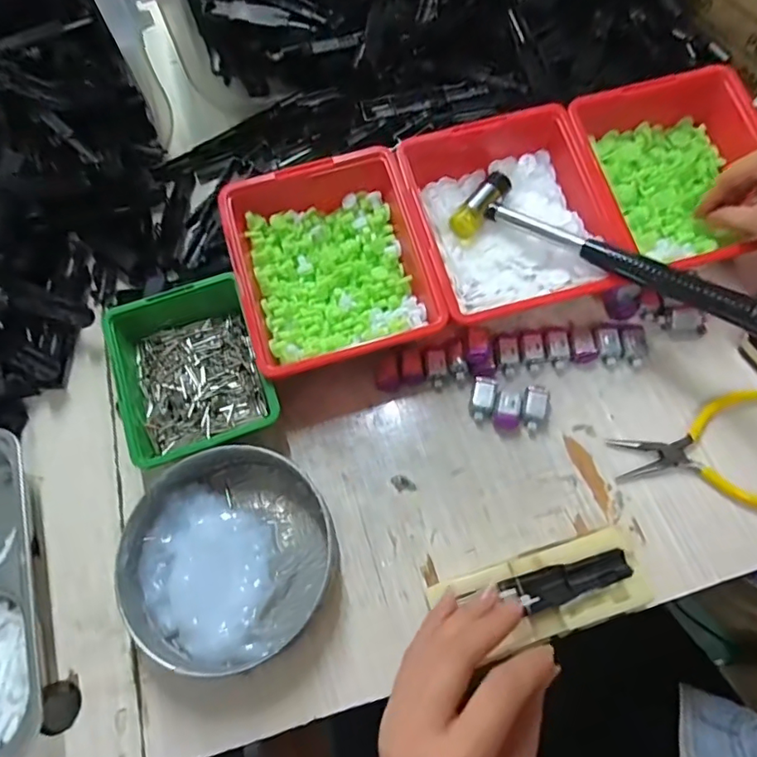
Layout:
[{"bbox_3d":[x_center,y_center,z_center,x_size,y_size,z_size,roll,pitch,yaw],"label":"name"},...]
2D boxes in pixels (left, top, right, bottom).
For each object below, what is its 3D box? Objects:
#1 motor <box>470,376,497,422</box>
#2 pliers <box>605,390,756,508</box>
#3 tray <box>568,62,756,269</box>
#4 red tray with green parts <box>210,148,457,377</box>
[{"bbox_3d":[0.080,0.015,0.407,0.017,0.010,0.033,12,73,5],"label":"motor"},{"bbox_3d":[0.229,0.049,0.380,0.114,0.020,0.087,0,72,1],"label":"pliers"},{"bbox_3d":[0.245,-0.165,0.433,0.140,0.048,0.163,-15,72,-4],"label":"tray"},{"bbox_3d":[-0.037,-0.092,0.420,0.144,0.043,0.162,-15,72,-4],"label":"red tray with green parts"}]

